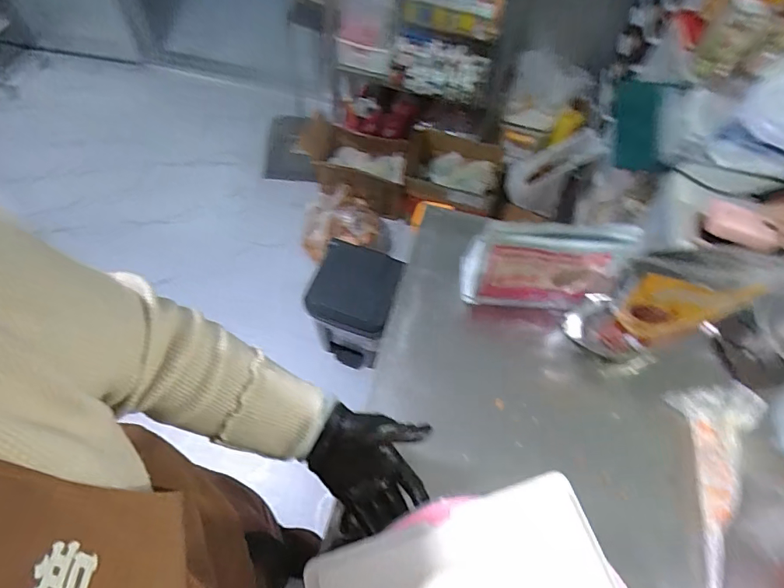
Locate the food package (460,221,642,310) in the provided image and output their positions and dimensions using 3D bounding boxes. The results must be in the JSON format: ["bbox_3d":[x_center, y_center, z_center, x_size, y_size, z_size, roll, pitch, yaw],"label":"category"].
[{"bbox_3d":[0.207,-0.040,0.652,0.199,0.165,0.059,9,60,2],"label":"food package"}]

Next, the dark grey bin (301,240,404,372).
[{"bbox_3d":[-0.105,0.052,1.319,0.229,0.303,0.250,2,60,-3],"label":"dark grey bin"}]

